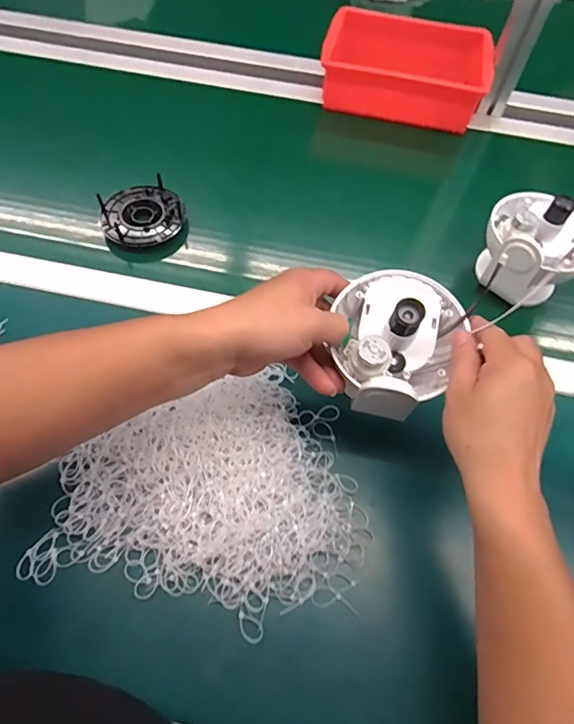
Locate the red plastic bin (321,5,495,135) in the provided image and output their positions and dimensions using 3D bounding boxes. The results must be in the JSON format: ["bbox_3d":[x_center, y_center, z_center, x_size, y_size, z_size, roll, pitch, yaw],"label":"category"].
[{"bbox_3d":[0.185,-0.459,0.740,0.247,0.080,0.159,13,60,5],"label":"red plastic bin"}]

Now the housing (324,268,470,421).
[{"bbox_3d":[0.091,-0.021,0.395,0.107,0.088,0.119,25,64,12],"label":"housing"}]

